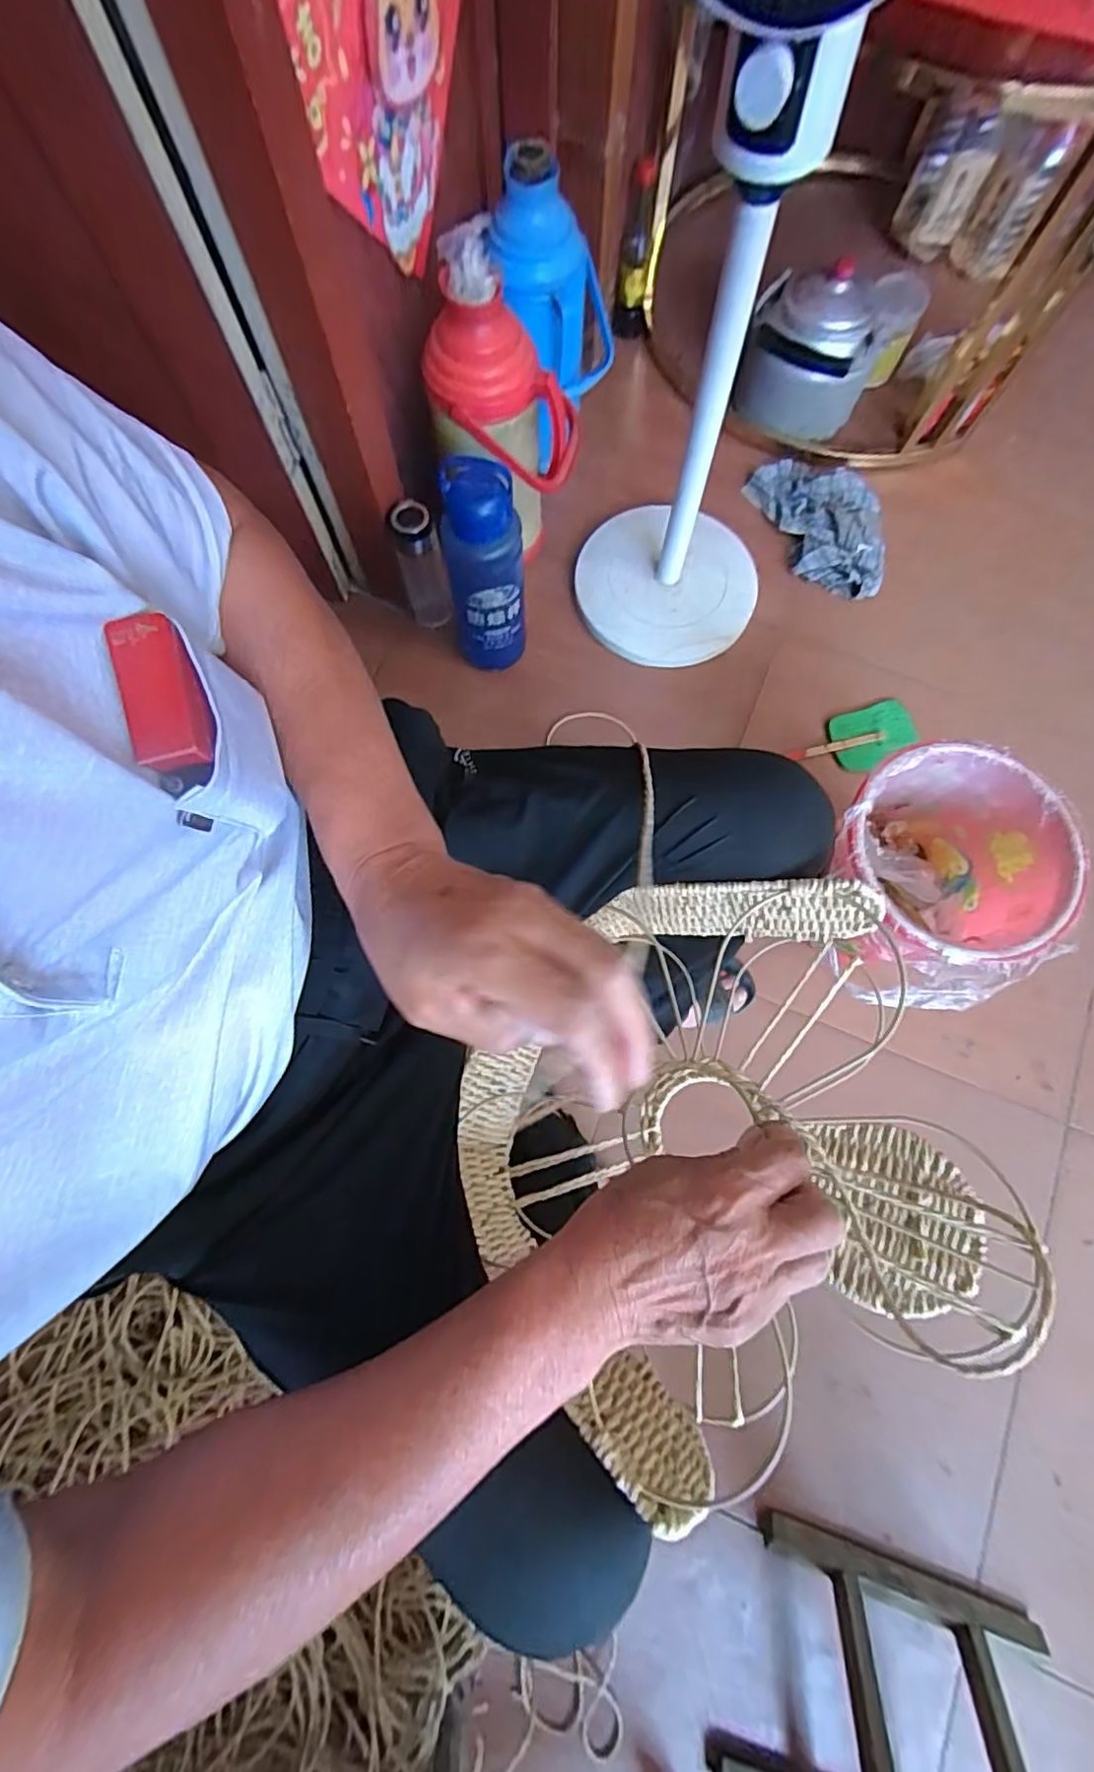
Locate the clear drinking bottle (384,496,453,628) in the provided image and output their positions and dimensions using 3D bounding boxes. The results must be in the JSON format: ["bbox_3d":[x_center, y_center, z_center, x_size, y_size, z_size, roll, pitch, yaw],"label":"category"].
[{"bbox_3d":[-0.197,-0.490,0.932,0.069,0.230,0.071,-13,77,-4],"label":"clear drinking bottle"}]

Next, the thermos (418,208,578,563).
[{"bbox_3d":[-0.057,-0.648,0.841,0.188,0.381,0.118,15,77,3],"label":"thermos"}]

